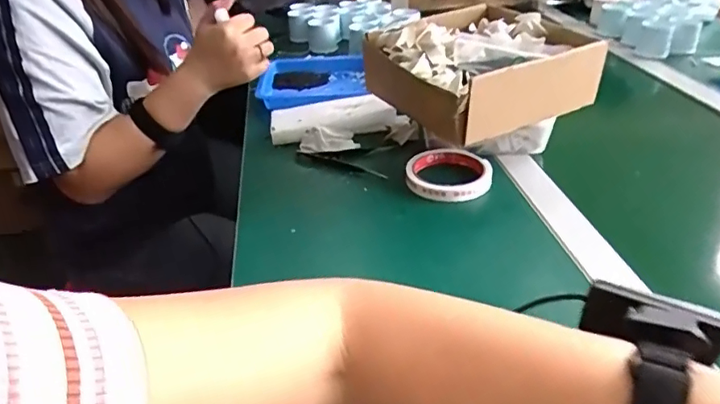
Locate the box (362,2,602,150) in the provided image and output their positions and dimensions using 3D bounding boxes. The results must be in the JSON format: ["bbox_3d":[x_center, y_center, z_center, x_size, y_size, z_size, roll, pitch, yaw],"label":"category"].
[{"bbox_3d":[0.131,-0.151,0.616,0.197,0.077,0.196,-18,35,-24],"label":"box"}]

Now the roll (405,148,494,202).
[{"bbox_3d":[0.099,-0.035,0.614,0.091,0.016,0.095,4,32,10],"label":"roll"}]

